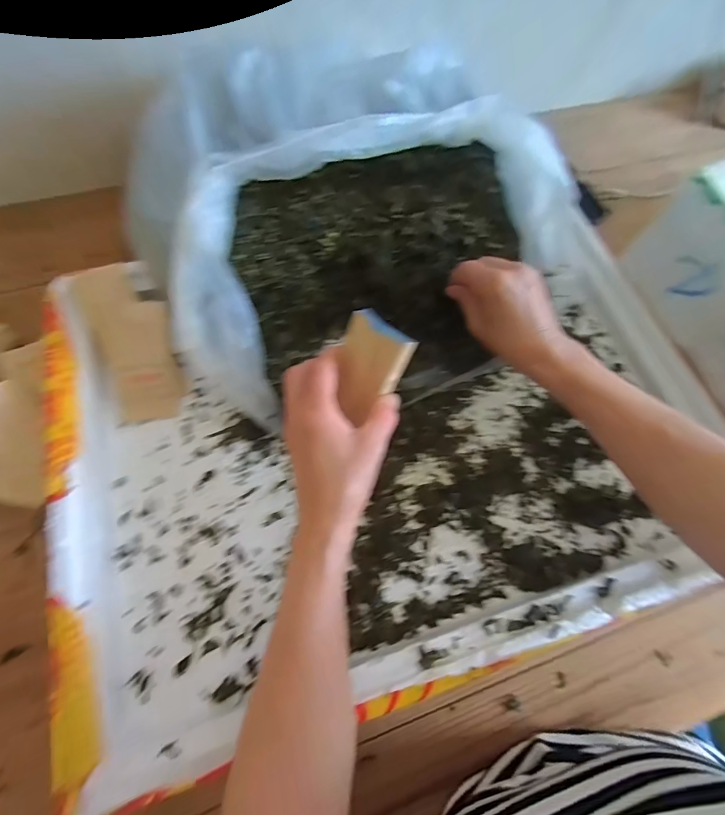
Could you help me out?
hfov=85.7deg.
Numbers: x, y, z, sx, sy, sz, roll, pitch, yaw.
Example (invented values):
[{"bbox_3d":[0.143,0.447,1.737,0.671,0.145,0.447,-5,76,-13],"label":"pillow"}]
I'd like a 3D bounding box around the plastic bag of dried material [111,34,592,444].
[{"bbox_3d":[-0.014,-0.184,0.379,0.350,0.137,0.254,-27,72,-13],"label":"plastic bag of dried material"}]

